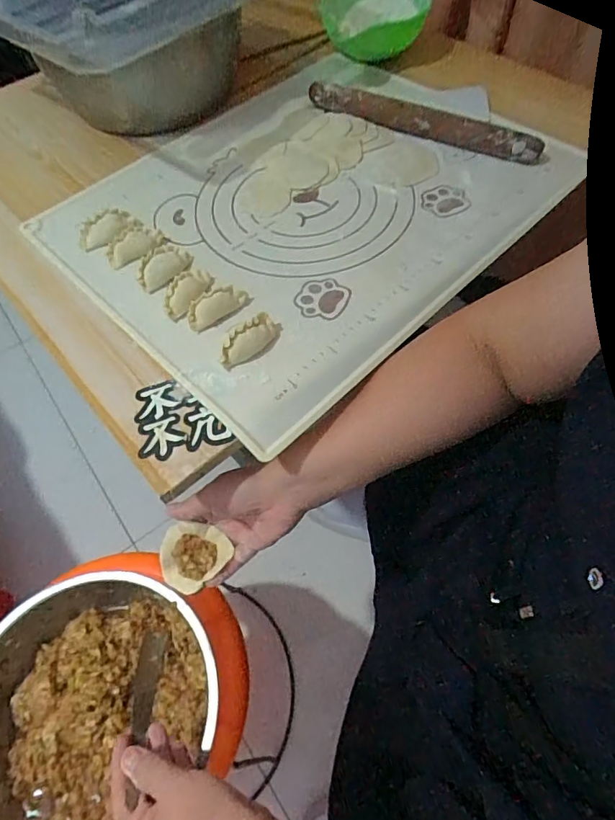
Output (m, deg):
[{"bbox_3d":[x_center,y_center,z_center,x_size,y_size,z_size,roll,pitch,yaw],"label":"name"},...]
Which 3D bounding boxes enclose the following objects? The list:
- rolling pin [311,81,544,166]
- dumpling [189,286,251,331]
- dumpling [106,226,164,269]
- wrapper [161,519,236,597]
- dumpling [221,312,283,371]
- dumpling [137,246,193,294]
[{"bbox_3d":[0.127,-0.334,0.557,0.275,0.028,0.035,27,63,17],"label":"rolling pin"},{"bbox_3d":[-0.081,-0.094,0.436,0.060,0.020,0.019,-31,62,-16],"label":"dumpling"},{"bbox_3d":[-0.173,-0.165,0.485,0.058,0.022,0.021,-30,62,-16],"label":"dumpling"},{"bbox_3d":[-0.105,0.131,0.436,0.057,0.016,0.058,-1,58,1],"label":"wrapper"},{"bbox_3d":[-0.047,-0.060,0.410,0.021,0.021,0.062,37,66,22],"label":"dumpling"},{"bbox_3d":[-0.139,-0.138,0.466,0.028,0.018,0.056,31,64,19],"label":"dumpling"}]

